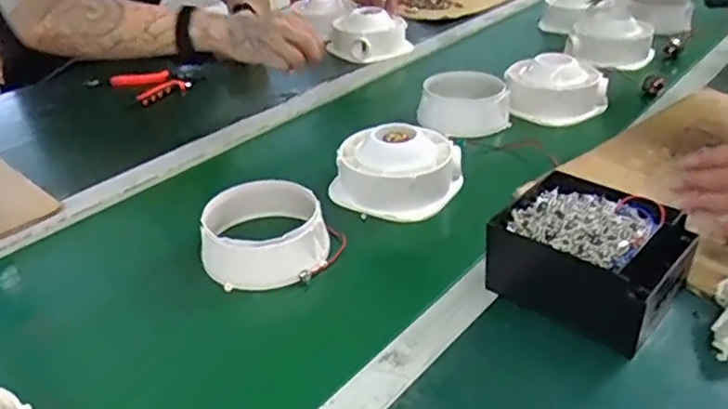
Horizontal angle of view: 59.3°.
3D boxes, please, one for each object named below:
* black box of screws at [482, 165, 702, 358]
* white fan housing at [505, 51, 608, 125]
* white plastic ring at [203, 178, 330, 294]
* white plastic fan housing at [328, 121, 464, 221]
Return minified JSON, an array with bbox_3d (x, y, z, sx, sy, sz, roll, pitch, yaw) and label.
[{"bbox_3d":[0.198,0.042,0.566,0.149,0.073,0.127,23,39,34],"label":"black box of screws"},{"bbox_3d":[0.282,-0.178,0.932,0.141,0.077,0.113,8,33,15],"label":"white fan housing"},{"bbox_3d":[-0.099,0.024,0.643,0.125,0.052,0.122,-5,32,-7],"label":"white plastic ring"},{"bbox_3d":[0.033,-0.046,0.732,0.128,0.067,0.119,16,35,26],"label":"white plastic fan housing"}]

